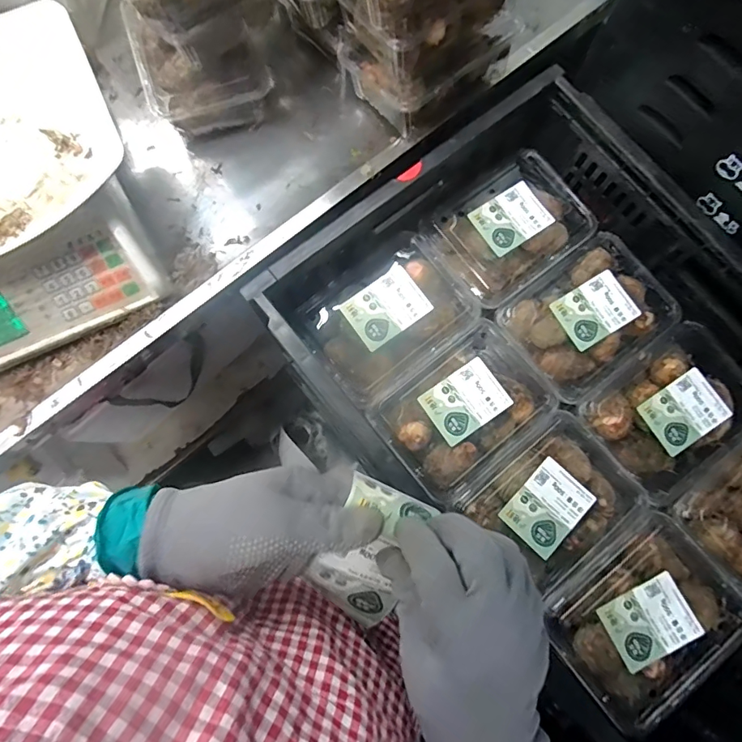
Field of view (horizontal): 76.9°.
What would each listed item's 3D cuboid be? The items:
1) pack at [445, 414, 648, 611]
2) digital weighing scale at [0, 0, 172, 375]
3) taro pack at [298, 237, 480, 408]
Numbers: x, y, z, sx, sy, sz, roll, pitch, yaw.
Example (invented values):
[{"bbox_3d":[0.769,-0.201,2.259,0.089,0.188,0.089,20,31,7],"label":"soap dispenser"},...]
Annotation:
[{"bbox_3d":[0.185,0.135,0.479,0.160,0.057,0.129,-40,82,-8],"label":"pack"},{"bbox_3d":[-0.386,-0.169,0.482,0.301,0.127,0.292,-24,81,-6],"label":"digital weighing scale"},{"bbox_3d":[0.019,-0.055,0.496,0.171,0.045,0.122,-39,82,-8],"label":"taro pack"}]

